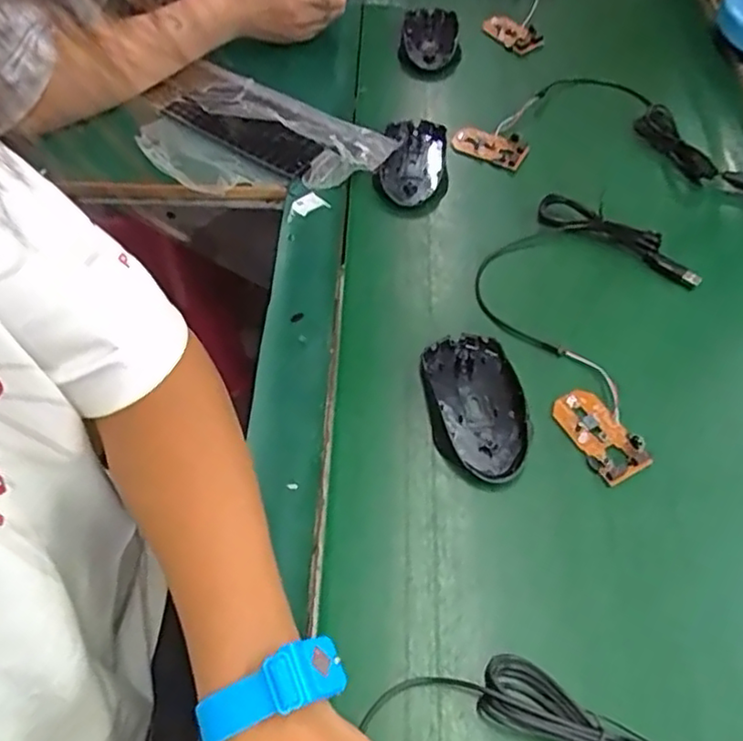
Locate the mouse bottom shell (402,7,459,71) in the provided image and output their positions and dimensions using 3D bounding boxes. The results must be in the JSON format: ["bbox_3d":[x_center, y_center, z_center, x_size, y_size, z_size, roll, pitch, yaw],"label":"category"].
[{"bbox_3d":[0.064,-0.365,0.711,0.060,0.019,0.100,4,56,3],"label":"mouse bottom shell"}]

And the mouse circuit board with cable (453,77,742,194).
[{"bbox_3d":[0.231,-0.236,0.619,0.275,0.016,0.156,13,57,9],"label":"mouse circuit board with cable"}]

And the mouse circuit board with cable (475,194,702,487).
[{"bbox_3d":[0.148,-0.039,0.491,0.151,0.017,0.218,22,58,14],"label":"mouse circuit board with cable"}]

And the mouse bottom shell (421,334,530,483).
[{"bbox_3d":[0.071,0.023,0.450,0.062,0.012,0.109,-6,56,-4],"label":"mouse bottom shell"}]

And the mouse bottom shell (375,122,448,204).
[{"bbox_3d":[0.038,-0.195,0.598,0.055,0.022,0.099,6,56,4],"label":"mouse bottom shell"}]

